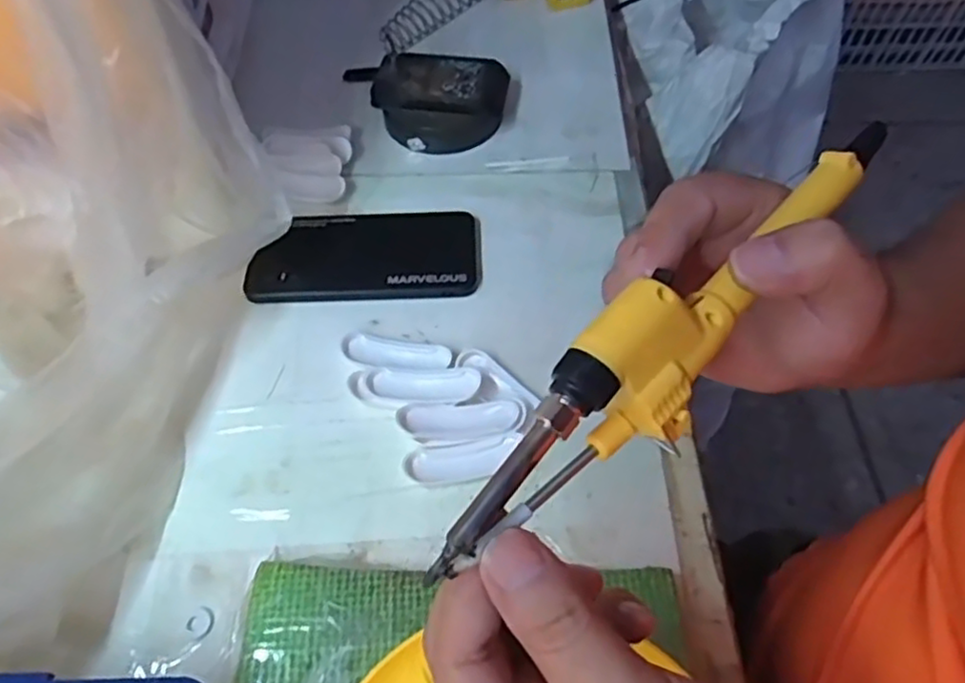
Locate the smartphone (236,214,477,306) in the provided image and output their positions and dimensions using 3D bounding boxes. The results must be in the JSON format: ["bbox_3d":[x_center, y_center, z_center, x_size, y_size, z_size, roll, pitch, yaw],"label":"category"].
[{"bbox_3d":[-0.082,-0.064,0.485,0.156,0.010,0.078,-1,56,-1],"label":"smartphone"}]

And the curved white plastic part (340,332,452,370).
[{"bbox_3d":[-0.055,0.008,0.440,0.069,0.009,0.025,9,57,6],"label":"curved white plastic part"}]

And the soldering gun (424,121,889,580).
[{"bbox_3d":[0.074,-0.010,0.223,0.229,0.031,0.035,-40,66,-20],"label":"soldering gun"}]

